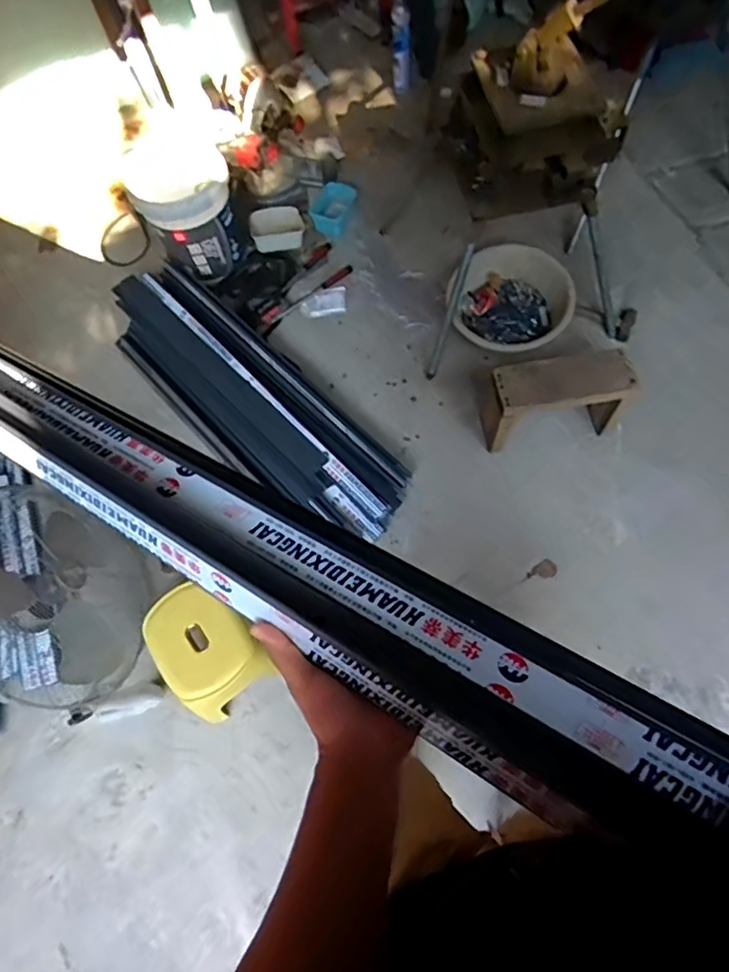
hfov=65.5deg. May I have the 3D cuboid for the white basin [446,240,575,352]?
[{"bbox_3d":[0.459,-0.603,1.806,0.381,0.161,0.352,-1,68,3],"label":"white basin"}]

